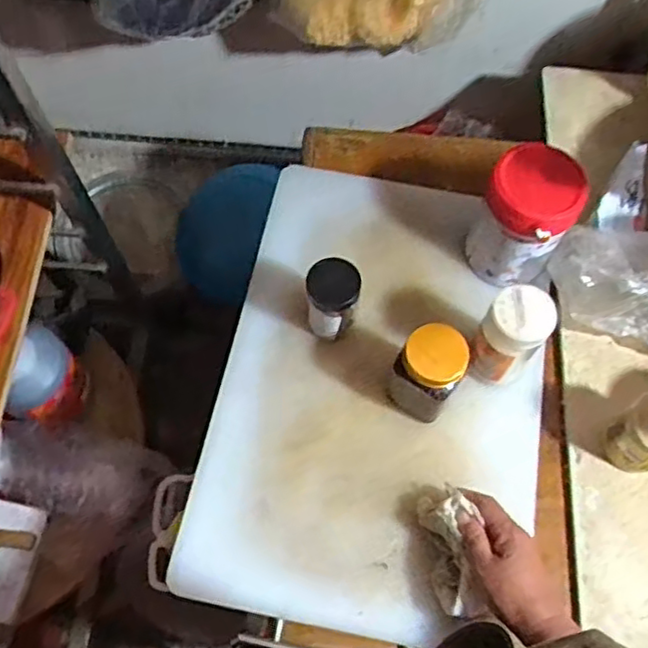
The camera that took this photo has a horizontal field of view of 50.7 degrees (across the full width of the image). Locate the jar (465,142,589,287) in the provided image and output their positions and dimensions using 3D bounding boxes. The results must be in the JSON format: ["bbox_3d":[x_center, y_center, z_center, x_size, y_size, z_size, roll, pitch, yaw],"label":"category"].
[{"bbox_3d":[0.220,-0.116,0.764,0.099,0.154,0.093,0,68,-1],"label":"jar"}]

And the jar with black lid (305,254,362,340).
[{"bbox_3d":[0.010,-0.026,0.754,0.055,0.080,0.063,1,68,-1],"label":"jar with black lid"}]

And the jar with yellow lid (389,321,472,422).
[{"bbox_3d":[0.106,0.051,0.708,0.063,0.120,0.064,0,68,-1],"label":"jar with yellow lid"}]

